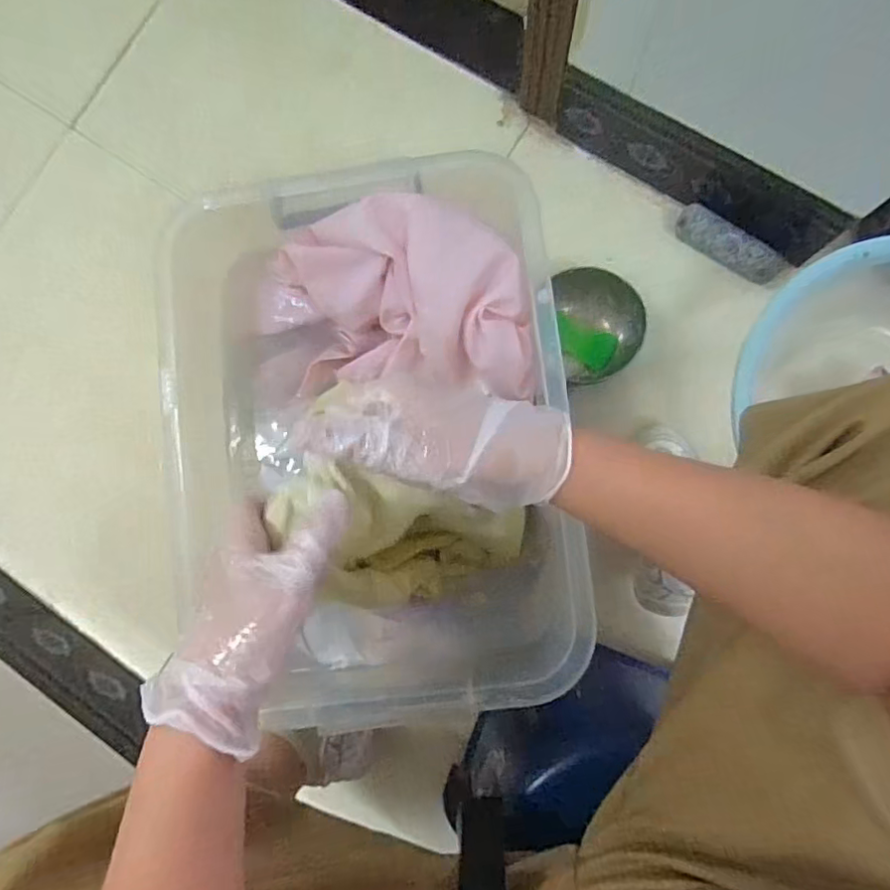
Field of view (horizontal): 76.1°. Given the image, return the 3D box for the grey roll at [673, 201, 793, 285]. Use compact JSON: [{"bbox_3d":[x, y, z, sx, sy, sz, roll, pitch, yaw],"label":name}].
[{"bbox_3d":[0.370,-0.259,0.744,0.147,0.047,0.044,38,88,7],"label":"grey roll"}]

